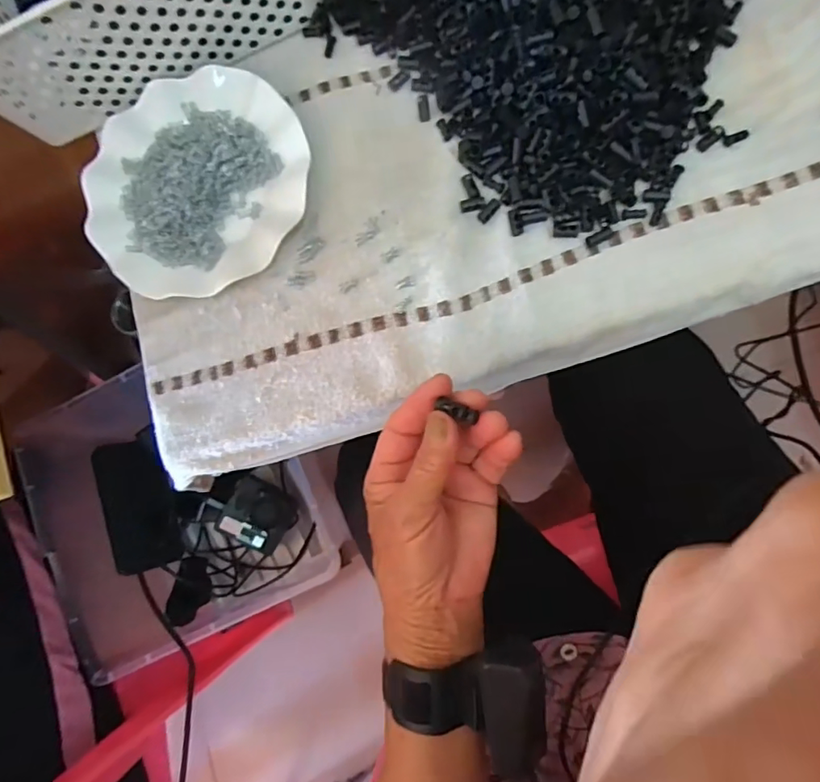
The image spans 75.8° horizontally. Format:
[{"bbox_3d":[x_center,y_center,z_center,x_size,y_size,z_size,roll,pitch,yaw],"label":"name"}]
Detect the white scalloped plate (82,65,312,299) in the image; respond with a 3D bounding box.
[{"bbox_3d":[-0.168,-0.166,0.419,0.176,0.022,0.182,-1,82,9],"label":"white scalloped plate"}]

